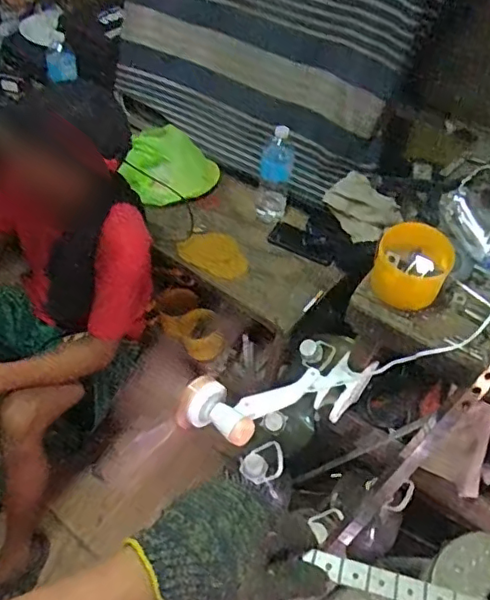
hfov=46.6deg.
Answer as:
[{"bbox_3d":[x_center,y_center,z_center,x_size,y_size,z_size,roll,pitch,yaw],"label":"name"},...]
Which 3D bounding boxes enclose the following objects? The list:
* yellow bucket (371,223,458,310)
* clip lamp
[{"bbox_3d":[0.264,-0.053,0.916,0.109,0.082,0.120,-29,58,-27],"label":"yellow bucket"},{"bbox_3d":[0.067,0.177,1.014,0.365,0.072,0.125,-8,51,-13],"label":"clip lamp"}]

